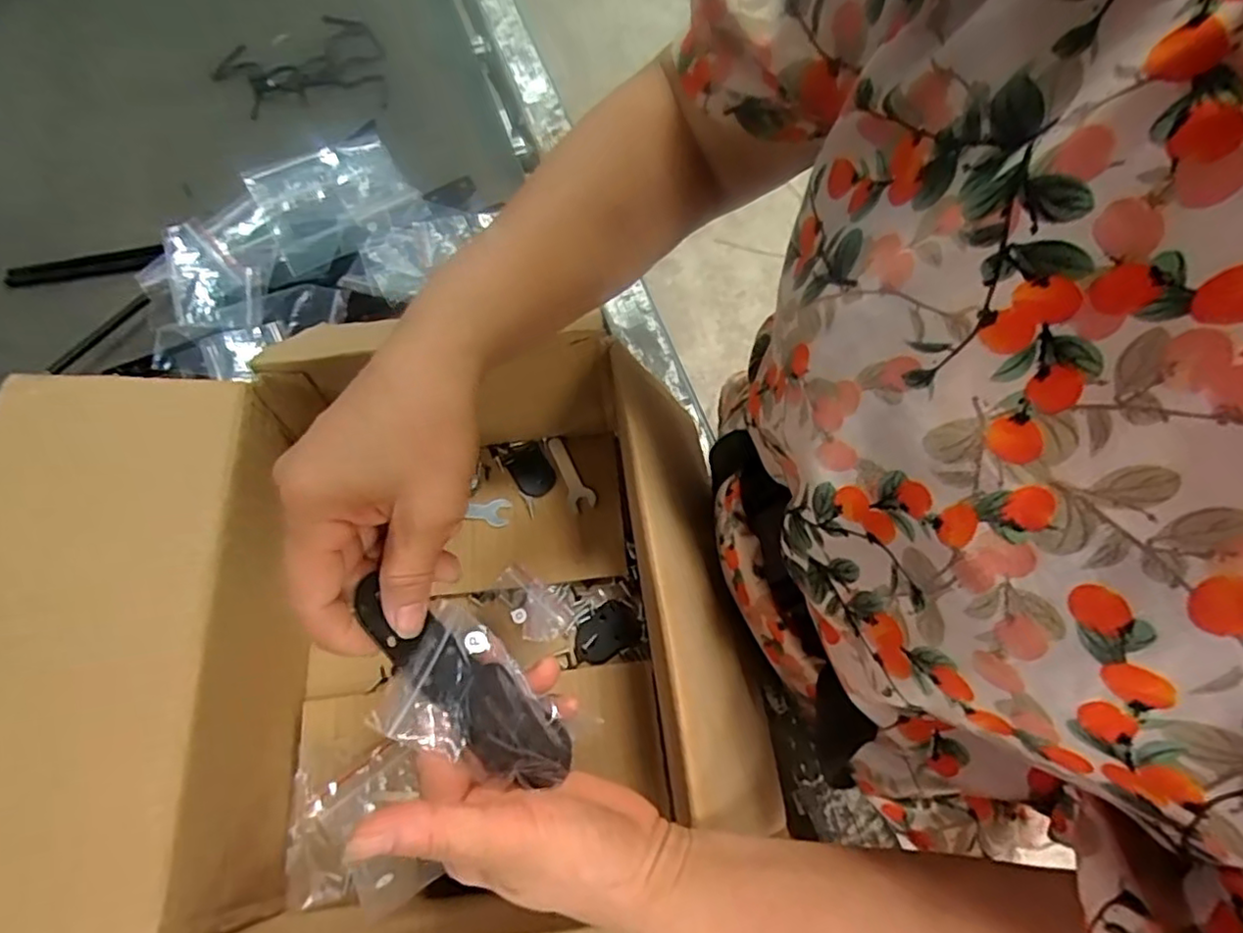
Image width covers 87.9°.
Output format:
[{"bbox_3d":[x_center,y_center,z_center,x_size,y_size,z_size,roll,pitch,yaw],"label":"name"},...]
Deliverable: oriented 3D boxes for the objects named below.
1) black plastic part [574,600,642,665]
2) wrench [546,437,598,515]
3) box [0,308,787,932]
[{"bbox_3d":[-0.012,0.115,0.449,0.048,0.004,0.034,-28,67,-9],"label":"black plastic part"},{"bbox_3d":[-0.038,0.005,0.497,0.021,0.005,0.067,-14,58,-16],"label":"wrench"},{"bbox_3d":[-0.111,0.129,0.362,0.372,0.156,0.415,-11,65,-1],"label":"box"}]

